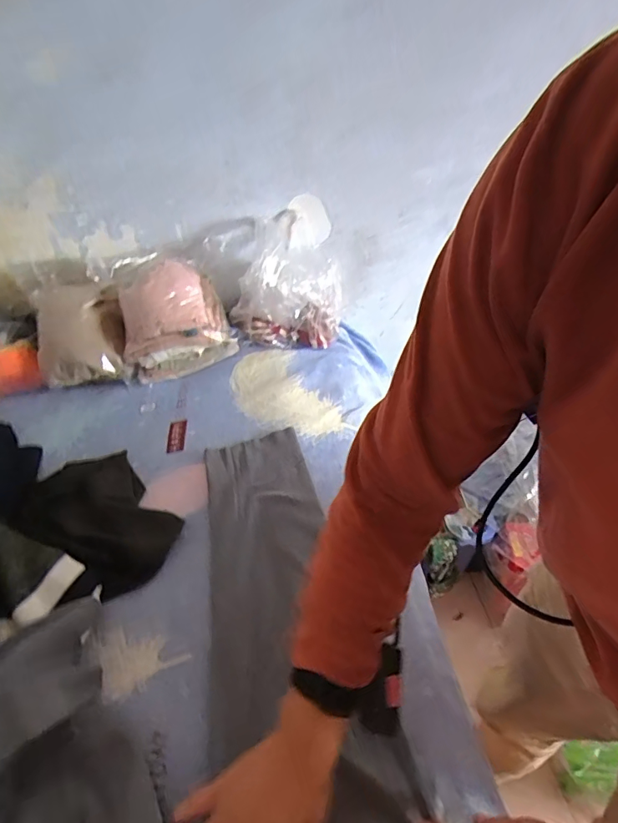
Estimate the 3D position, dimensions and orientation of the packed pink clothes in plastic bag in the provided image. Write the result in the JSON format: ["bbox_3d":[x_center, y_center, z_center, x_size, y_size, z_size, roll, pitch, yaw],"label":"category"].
[{"bbox_3d":[-0.262,-0.186,0.905,0.196,0.165,0.179,-15,44,-13],"label":"packed pink clothes in plastic bag"}]

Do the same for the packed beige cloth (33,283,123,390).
[{"bbox_3d":[-0.423,-0.149,0.892,0.152,0.142,0.141,-5,42,-2],"label":"packed beige cloth"}]

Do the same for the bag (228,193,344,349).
[{"bbox_3d":[-0.048,-0.248,0.923,0.205,0.216,0.167,-7,43,-5],"label":"bag"}]

